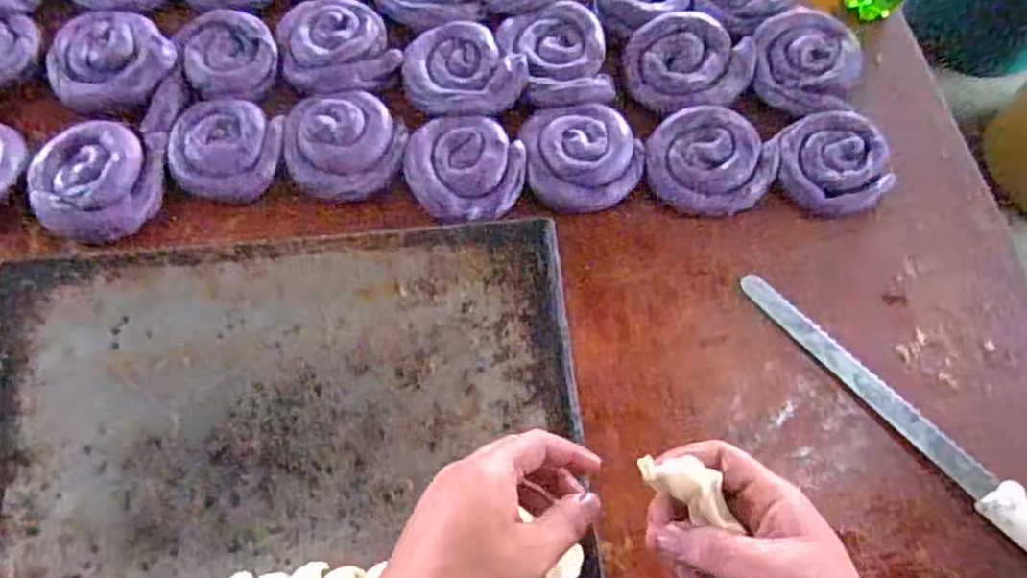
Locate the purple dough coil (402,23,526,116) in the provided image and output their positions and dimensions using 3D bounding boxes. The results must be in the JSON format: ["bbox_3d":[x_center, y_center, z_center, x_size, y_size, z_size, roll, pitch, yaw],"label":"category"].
[{"bbox_3d":[-0.052,-0.211,0.699,0.101,0.022,0.118,-34,71,-17],"label":"purple dough coil"}]

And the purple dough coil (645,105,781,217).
[{"bbox_3d":[0.185,-0.119,0.682,0.116,0.034,0.100,27,66,10],"label":"purple dough coil"}]

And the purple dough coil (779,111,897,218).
[{"bbox_3d":[0.304,-0.118,0.689,0.103,0.030,0.102,1,65,-3],"label":"purple dough coil"}]

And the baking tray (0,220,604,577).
[{"bbox_3d":[-0.171,0.114,0.554,0.442,0.035,0.327,-5,65,-5],"label":"baking tray"}]

